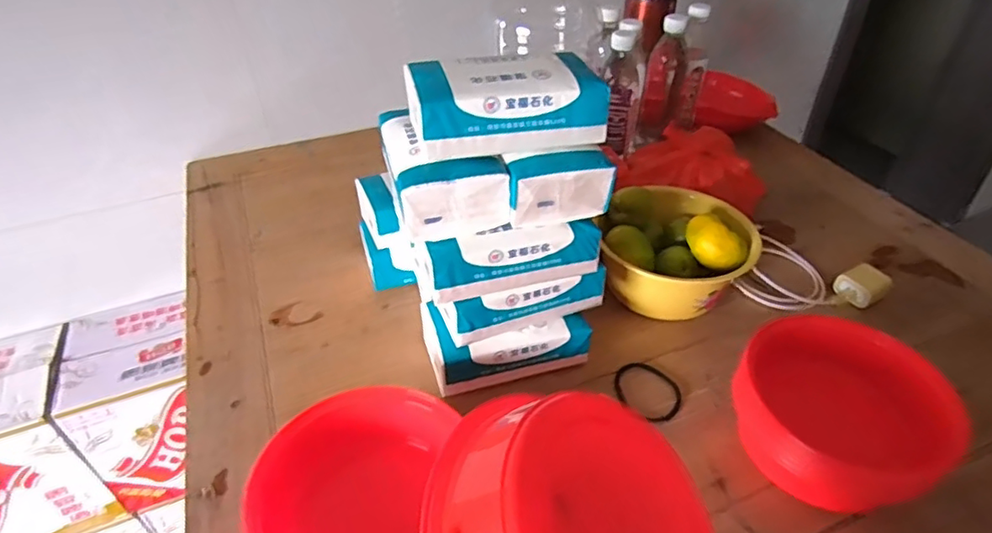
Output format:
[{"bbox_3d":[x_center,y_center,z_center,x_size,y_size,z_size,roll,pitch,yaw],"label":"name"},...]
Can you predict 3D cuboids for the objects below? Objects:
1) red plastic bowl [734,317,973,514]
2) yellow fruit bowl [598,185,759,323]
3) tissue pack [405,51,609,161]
[{"bbox_3d":[0.301,0.132,0.517,0.163,0.088,0.160,-1,40,0],"label":"red plastic bowl"},{"bbox_3d":[0.206,-0.013,0.680,0.181,0.107,0.135,-7,40,-7],"label":"yellow fruit bowl"},{"bbox_3d":[0.008,-0.140,0.495,0.158,0.056,0.083,-9,40,-9],"label":"tissue pack"}]

